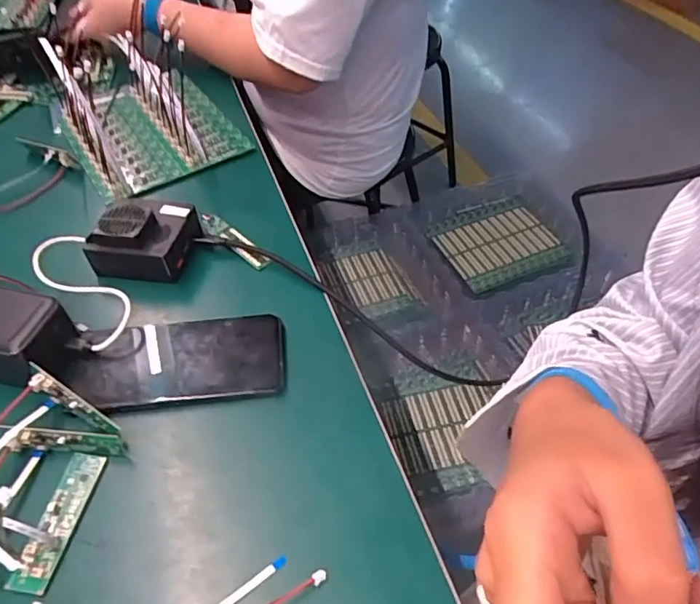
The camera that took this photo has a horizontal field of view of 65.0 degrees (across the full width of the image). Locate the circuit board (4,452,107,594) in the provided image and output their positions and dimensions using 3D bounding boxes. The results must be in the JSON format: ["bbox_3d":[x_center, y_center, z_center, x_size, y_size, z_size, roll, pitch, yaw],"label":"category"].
[{"bbox_3d":[-0.179,0.132,0.339,0.022,0.013,0.083,7,49,7],"label":"circuit board"}]

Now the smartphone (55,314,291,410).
[{"bbox_3d":[-0.128,0.043,0.411,0.154,0.010,0.070,-6,49,-4],"label":"smartphone"}]

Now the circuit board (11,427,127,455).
[{"bbox_3d":[-0.188,0.092,0.365,0.070,0.019,0.012,-2,48,-1],"label":"circuit board"}]

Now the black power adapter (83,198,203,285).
[{"bbox_3d":[-0.181,-0.060,0.482,0.082,0.044,0.073,2,48,3],"label":"black power adapter"}]

